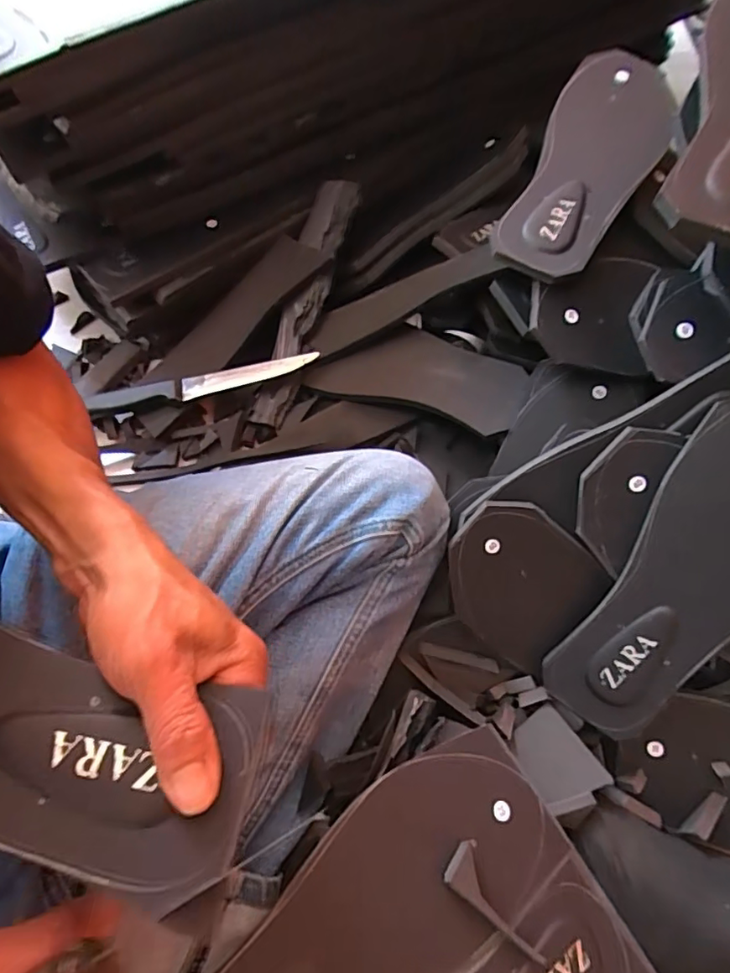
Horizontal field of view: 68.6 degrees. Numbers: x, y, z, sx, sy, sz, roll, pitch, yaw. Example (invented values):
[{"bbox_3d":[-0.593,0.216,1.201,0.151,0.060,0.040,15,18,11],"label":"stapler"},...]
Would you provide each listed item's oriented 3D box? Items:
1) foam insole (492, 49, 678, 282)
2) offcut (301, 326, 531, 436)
[{"bbox_3d":[0.186,-0.265,0.440,0.092,0.024,0.239,23,72,9],"label":"foam insole"},{"bbox_3d":[0.051,-0.111,0.518,0.210,0.010,0.087,20,71,25],"label":"offcut"}]

